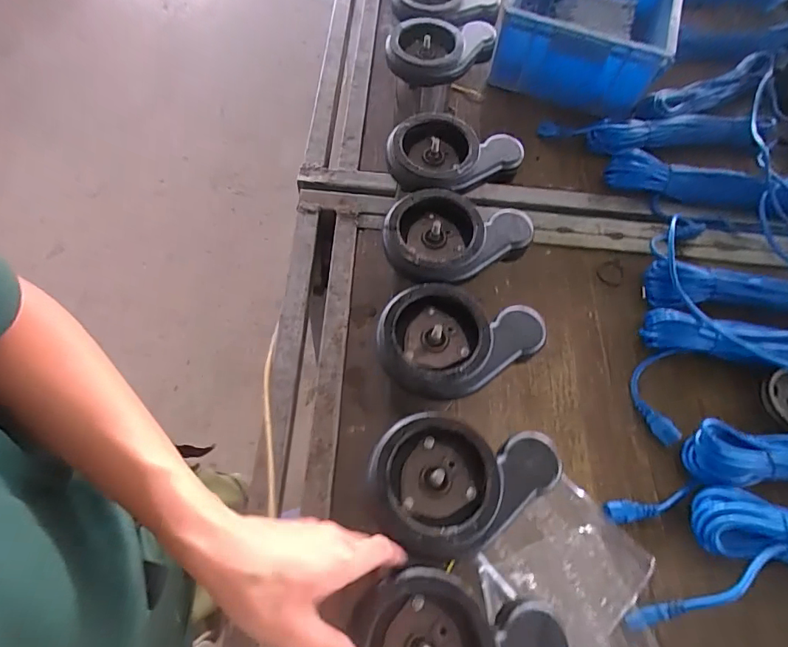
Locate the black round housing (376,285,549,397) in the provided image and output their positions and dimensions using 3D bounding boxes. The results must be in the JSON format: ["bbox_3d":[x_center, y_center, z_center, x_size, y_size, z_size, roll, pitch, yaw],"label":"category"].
[{"bbox_3d":[0.068,0.014,0.469,0.164,0.041,0.115,-7,63,-7],"label":"black round housing"}]

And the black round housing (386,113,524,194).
[{"bbox_3d":[0.070,-0.218,0.585,0.158,0.044,0.120,-27,68,-17],"label":"black round housing"}]

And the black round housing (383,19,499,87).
[{"bbox_3d":[0.068,-0.406,0.680,0.154,0.048,0.123,13,63,3],"label":"black round housing"}]

